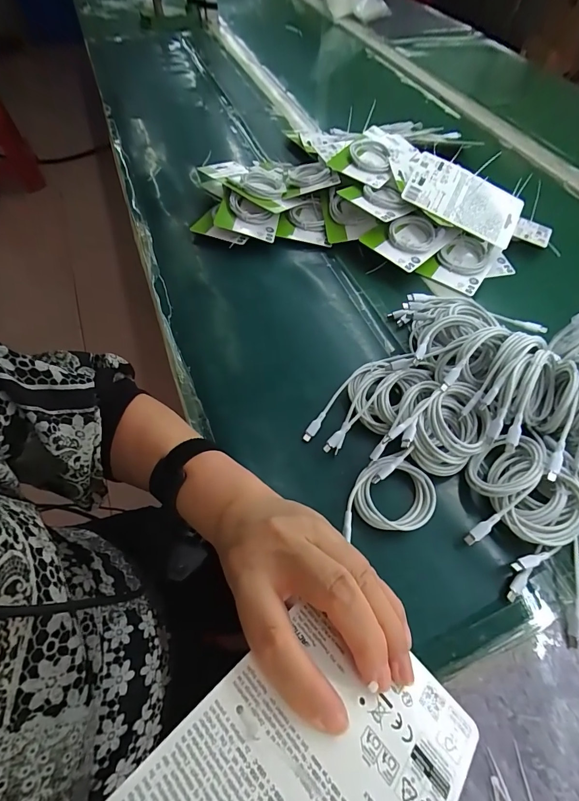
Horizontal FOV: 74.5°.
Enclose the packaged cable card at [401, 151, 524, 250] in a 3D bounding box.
[{"bbox_3d":[0.276,-0.315,0.598,0.183,0.029,0.097,28,79,-1],"label":"packaged cable card"}]

